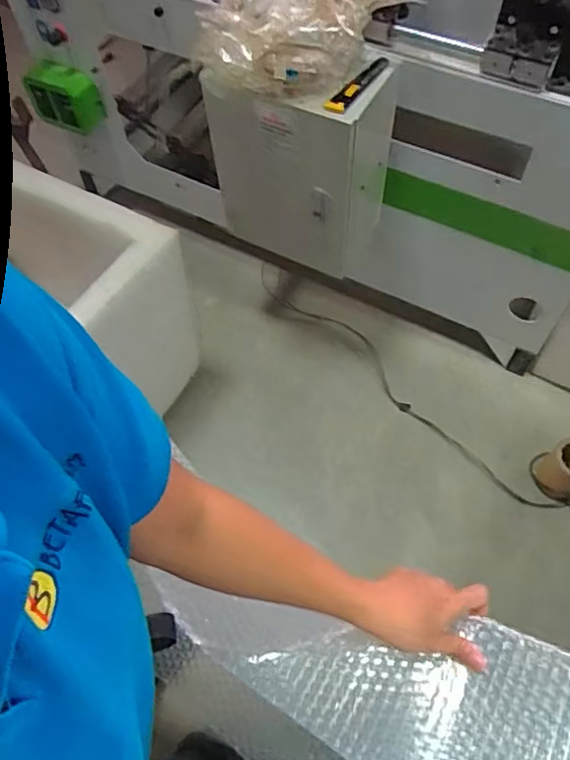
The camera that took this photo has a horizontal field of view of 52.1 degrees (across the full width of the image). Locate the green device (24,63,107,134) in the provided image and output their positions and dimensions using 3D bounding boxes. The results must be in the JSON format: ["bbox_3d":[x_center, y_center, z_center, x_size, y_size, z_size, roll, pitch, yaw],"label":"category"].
[{"bbox_3d":[-0.577,-0.735,1.530,0.191,0.145,0.071,17,63,13],"label":"green device"}]

